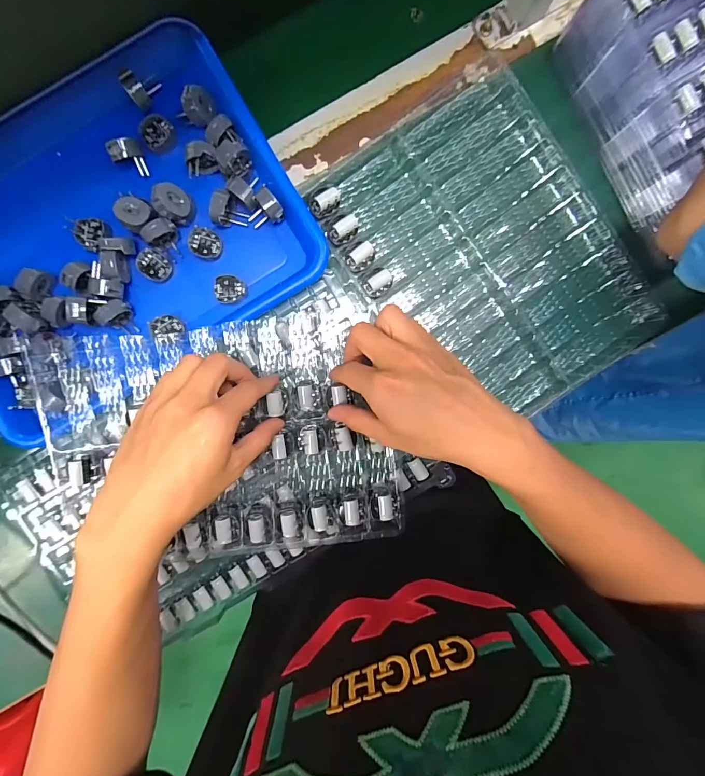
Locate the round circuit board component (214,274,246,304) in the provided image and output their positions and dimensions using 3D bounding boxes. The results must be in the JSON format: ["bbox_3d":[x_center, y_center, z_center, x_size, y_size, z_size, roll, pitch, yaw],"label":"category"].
[{"bbox_3d":[-0.112,-0.090,0.337,0.026,0.010,0.025,0,94,-2],"label":"round circuit board component"}]

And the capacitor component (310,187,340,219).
[{"bbox_3d":[-0.025,-0.165,0.330,0.026,0.024,0.018,-22,94,0],"label":"capacitor component"}]

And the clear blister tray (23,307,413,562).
[{"bbox_3d":[-0.114,0.045,0.327,0.297,0.030,0.201,-5,92,-1],"label":"clear blister tray"}]

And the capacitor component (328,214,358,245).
[{"bbox_3d":[-0.008,-0.141,0.333,0.027,0.020,0.016,-28,94,0],"label":"capacitor component"}]

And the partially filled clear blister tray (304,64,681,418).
[{"bbox_3d":[0.136,-0.127,0.343,0.236,0.026,0.291,-42,92,0],"label":"partially filled clear blister tray"}]

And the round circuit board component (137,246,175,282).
[{"bbox_3d":[-0.178,-0.111,0.332,0.028,0.010,0.029,0,94,-2],"label":"round circuit board component"}]

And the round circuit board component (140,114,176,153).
[{"bbox_3d":[-0.171,-0.224,0.325,0.028,0.008,0.026,-45,116,6],"label":"round circuit board component"}]

